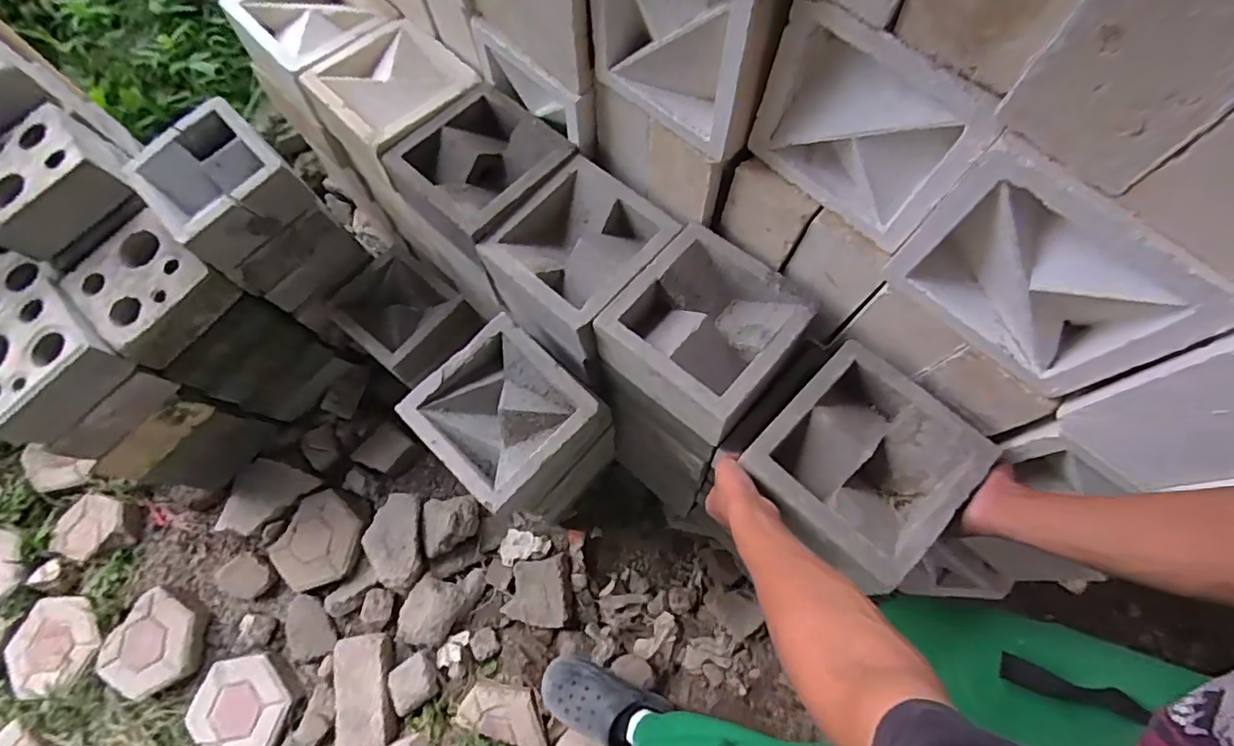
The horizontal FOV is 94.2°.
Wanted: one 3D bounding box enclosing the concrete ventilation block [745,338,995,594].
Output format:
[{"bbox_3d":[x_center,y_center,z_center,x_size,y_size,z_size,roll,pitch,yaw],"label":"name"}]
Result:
[{"bbox_3d":[0.274,0.095,0.645,0.191,0.074,0.202,43,76,12],"label":"concrete ventilation block"}]

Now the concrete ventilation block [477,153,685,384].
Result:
[{"bbox_3d":[-0.053,-0.154,0.848,0.193,0.196,0.211,39,78,13],"label":"concrete ventilation block"}]

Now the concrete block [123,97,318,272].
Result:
[{"bbox_3d":[-0.673,-0.317,0.973,0.229,0.116,0.208,41,78,14],"label":"concrete block"}]

